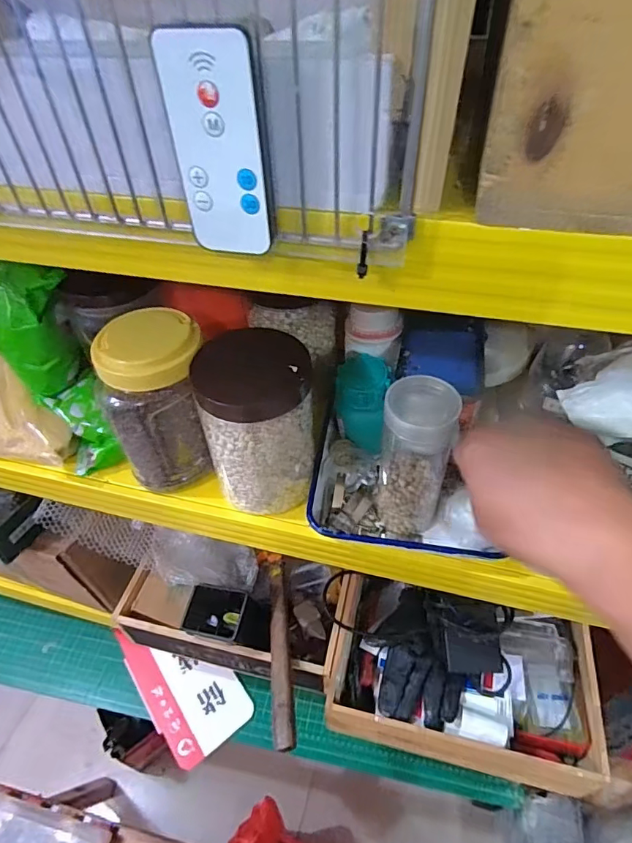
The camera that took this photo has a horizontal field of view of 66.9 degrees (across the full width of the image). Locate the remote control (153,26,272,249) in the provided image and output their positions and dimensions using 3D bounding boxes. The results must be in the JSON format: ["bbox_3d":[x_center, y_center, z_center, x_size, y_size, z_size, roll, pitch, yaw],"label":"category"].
[{"bbox_3d":[-0.040,-0.110,0.197,0.036,0.079,0.005,5,46,7],"label":"remote control"}]

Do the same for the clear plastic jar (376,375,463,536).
[{"bbox_3d":[0.080,0.034,0.391,0.053,0.150,0.047,12,48,14],"label":"clear plastic jar"}]

